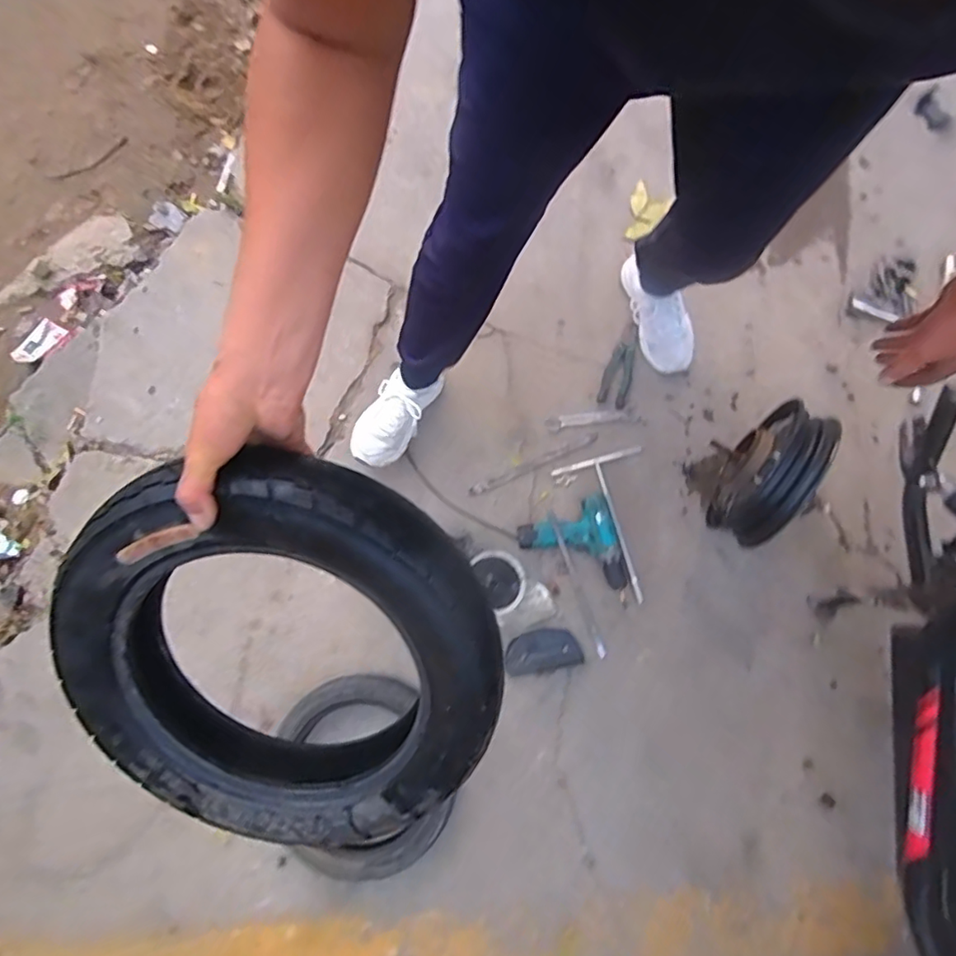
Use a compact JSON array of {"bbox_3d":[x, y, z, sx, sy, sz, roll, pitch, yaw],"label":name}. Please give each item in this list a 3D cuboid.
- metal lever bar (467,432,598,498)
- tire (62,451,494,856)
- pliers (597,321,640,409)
[{"bbox_3d":[0.114,-0.026,1.170,0.281,0.016,0.023,-25,84,-2],"label":"metal lever bar"},{"bbox_3d":[-0.170,0.154,0.492,0.367,0.074,0.372,27,111,-6],"label":"tire"},{"bbox_3d":[0.300,-0.235,1.189,0.056,0.018,0.180,18,84,3],"label":"pliers"}]

